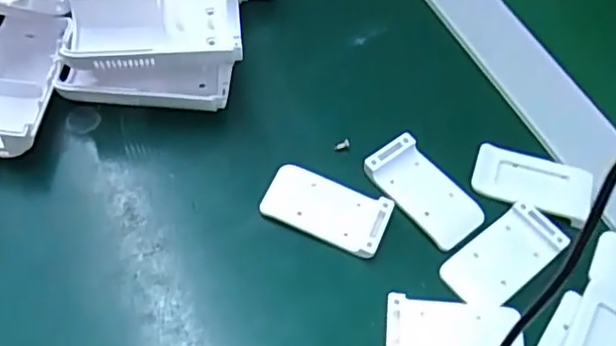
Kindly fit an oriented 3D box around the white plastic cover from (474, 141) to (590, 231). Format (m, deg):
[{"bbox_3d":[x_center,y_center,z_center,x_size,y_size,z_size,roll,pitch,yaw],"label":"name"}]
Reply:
[{"bbox_3d":[0.107,0.004,0.301,0.055,0.006,0.029,19,58,7],"label":"white plastic cover"}]

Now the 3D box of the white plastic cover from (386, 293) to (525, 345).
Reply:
[{"bbox_3d":[0.060,0.066,0.254,0.056,0.006,0.028,6,58,-1],"label":"white plastic cover"}]

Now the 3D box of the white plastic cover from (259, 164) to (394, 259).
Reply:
[{"bbox_3d":[0.008,0.016,0.283,0.055,0.007,0.028,21,59,9],"label":"white plastic cover"}]

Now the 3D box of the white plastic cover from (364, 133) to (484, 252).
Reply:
[{"bbox_3d":[0.053,0.008,0.290,0.029,0.007,0.055,-34,66,-23],"label":"white plastic cover"}]

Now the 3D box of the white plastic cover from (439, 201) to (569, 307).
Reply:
[{"bbox_3d":[0.086,0.036,0.275,0.055,0.004,0.029,-31,65,-21],"label":"white plastic cover"}]

